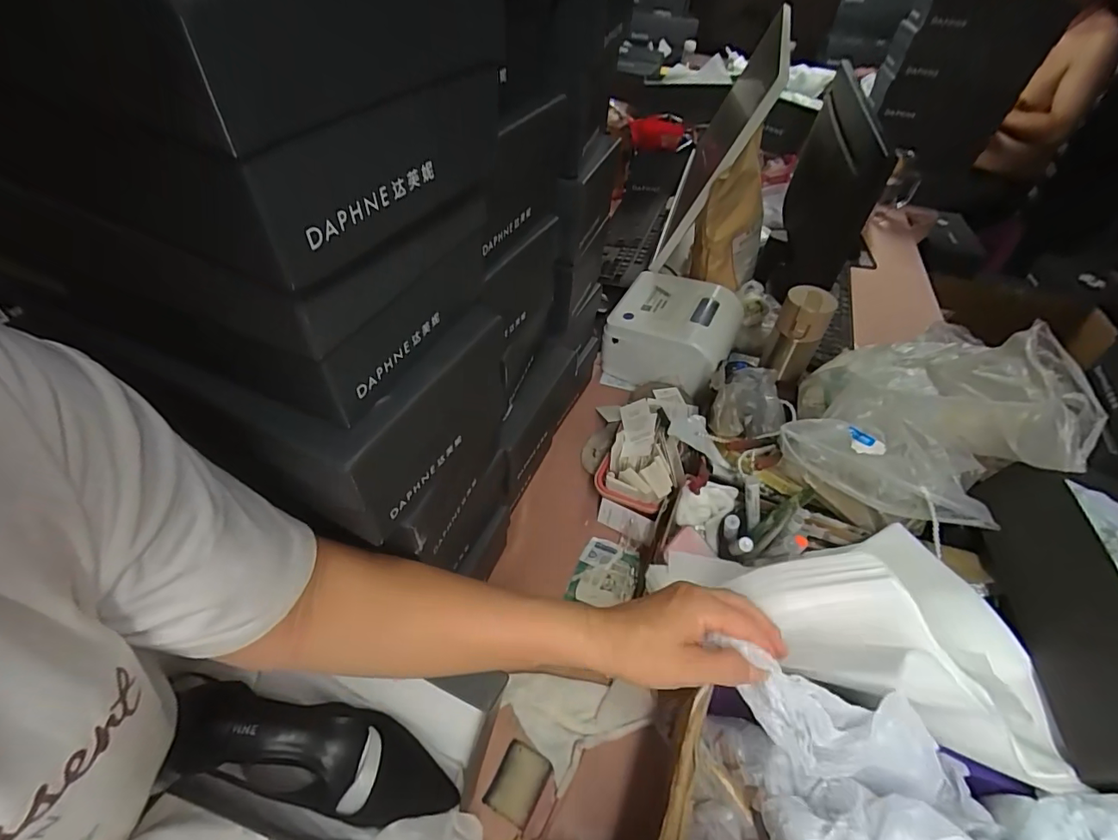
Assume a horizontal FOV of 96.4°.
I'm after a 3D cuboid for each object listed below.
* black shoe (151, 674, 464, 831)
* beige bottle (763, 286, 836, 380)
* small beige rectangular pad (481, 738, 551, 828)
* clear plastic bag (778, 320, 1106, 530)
[{"bbox_3d":[-0.213,0.293,0.442,0.250,0.072,0.084,7,48,2],"label":"black shoe"},{"bbox_3d":[0.331,-0.120,0.697,0.061,0.126,0.063,31,53,22],"label":"beige bottle"},{"bbox_3d":[-0.038,0.348,0.479,0.046,0.004,0.059,23,51,16],"label":"small beige rectangular pad"},{"bbox_3d":[0.427,-0.020,0.582,0.240,0.155,0.265,28,52,20],"label":"clear plastic bag"}]

